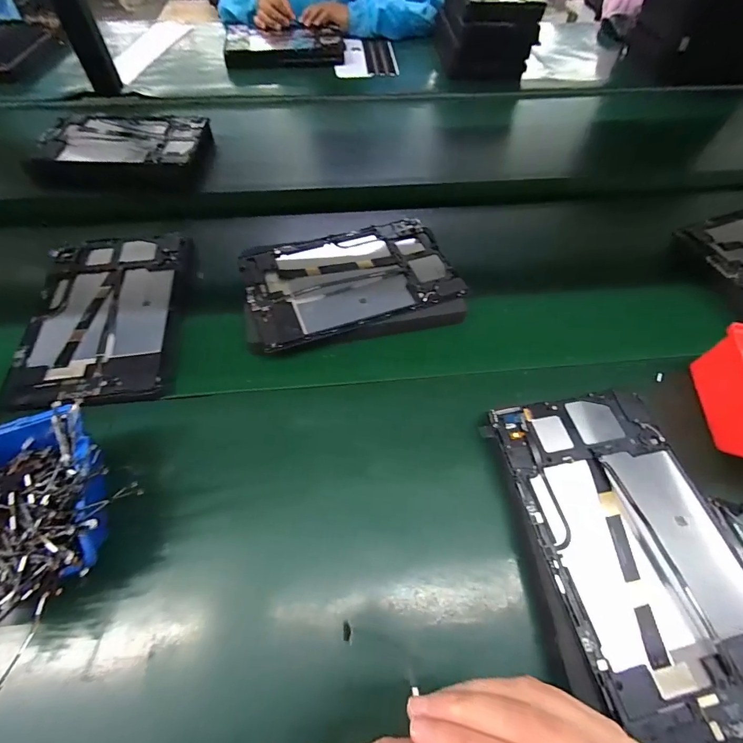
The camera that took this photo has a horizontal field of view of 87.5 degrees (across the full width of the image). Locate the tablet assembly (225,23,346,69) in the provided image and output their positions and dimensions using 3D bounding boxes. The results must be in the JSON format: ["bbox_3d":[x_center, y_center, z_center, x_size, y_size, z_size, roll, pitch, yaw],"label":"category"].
[{"bbox_3d":[-0.182,-0.701,0.833,0.244,0.031,0.156,-3,58,-3],"label":"tablet assembly"}]

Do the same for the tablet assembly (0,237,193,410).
[{"bbox_3d":[-0.297,-0.071,0.442,0.160,0.016,0.251,-7,58,-5],"label":"tablet assembly"}]

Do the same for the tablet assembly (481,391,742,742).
[{"bbox_3d":[0.201,0.128,0.308,0.163,0.017,0.234,-8,58,-6],"label":"tablet assembly"}]

